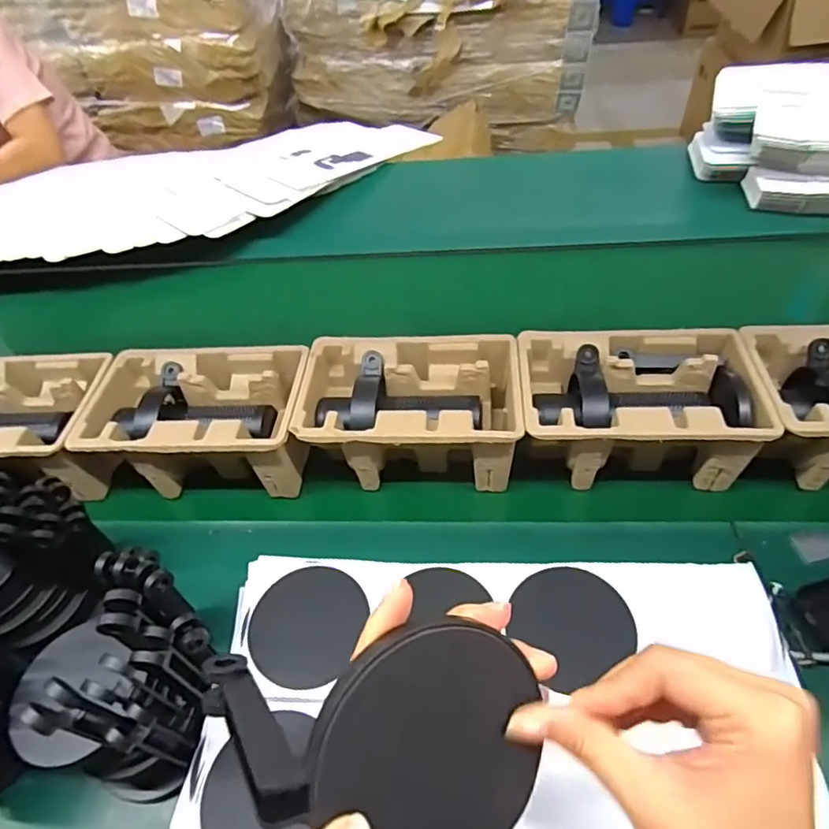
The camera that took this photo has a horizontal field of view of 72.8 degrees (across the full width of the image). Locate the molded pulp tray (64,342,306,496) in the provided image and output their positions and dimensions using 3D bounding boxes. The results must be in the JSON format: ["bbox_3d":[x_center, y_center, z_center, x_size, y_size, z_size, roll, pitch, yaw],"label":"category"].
[{"bbox_3d":[-0.233,0.010,0.626,0.225,0.101,0.150,-2,46,0],"label":"molded pulp tray"}]

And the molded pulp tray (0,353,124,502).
[{"bbox_3d":[-0.464,0.018,0.643,0.232,0.094,0.161,-3,46,0],"label":"molded pulp tray"}]

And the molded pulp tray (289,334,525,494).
[{"bbox_3d":[-0.005,-0.001,0.608,0.225,0.099,0.147,1,46,3],"label":"molded pulp tray"}]

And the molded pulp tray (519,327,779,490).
[{"bbox_3d":[0.222,-0.003,0.587,0.221,0.110,0.140,3,46,5],"label":"molded pulp tray"}]

